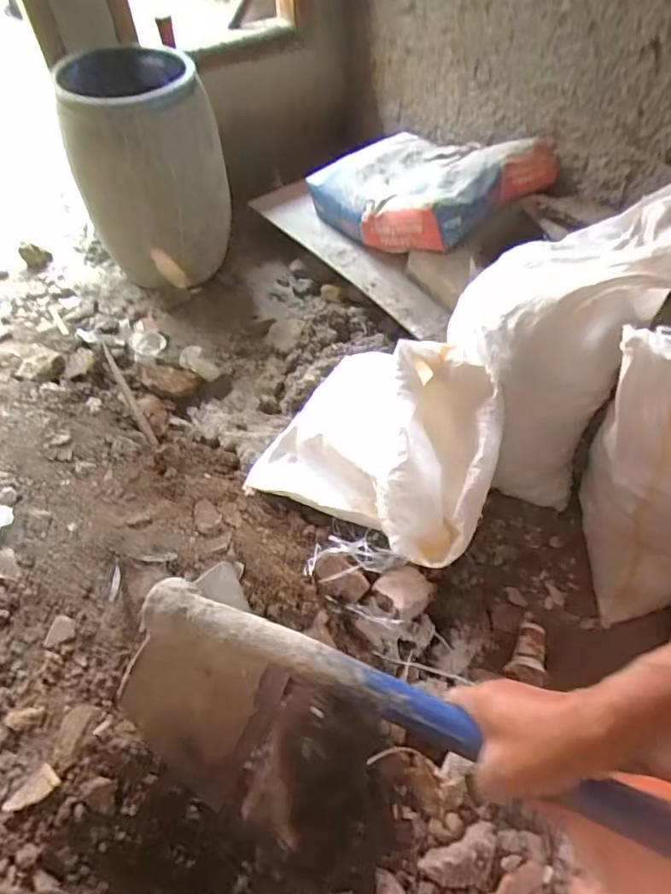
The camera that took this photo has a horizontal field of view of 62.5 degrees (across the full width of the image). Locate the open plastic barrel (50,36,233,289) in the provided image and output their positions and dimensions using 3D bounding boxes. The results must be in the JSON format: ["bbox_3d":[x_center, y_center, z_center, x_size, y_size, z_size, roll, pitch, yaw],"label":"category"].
[{"bbox_3d":[-0.456,-0.697,1.428,0.327,0.511,0.392,-9,53,-4],"label":"open plastic barrel"}]

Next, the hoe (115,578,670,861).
[{"bbox_3d":[0.118,0.279,0.451,0.639,0.251,0.124,4,48,26],"label":"hoe"}]

